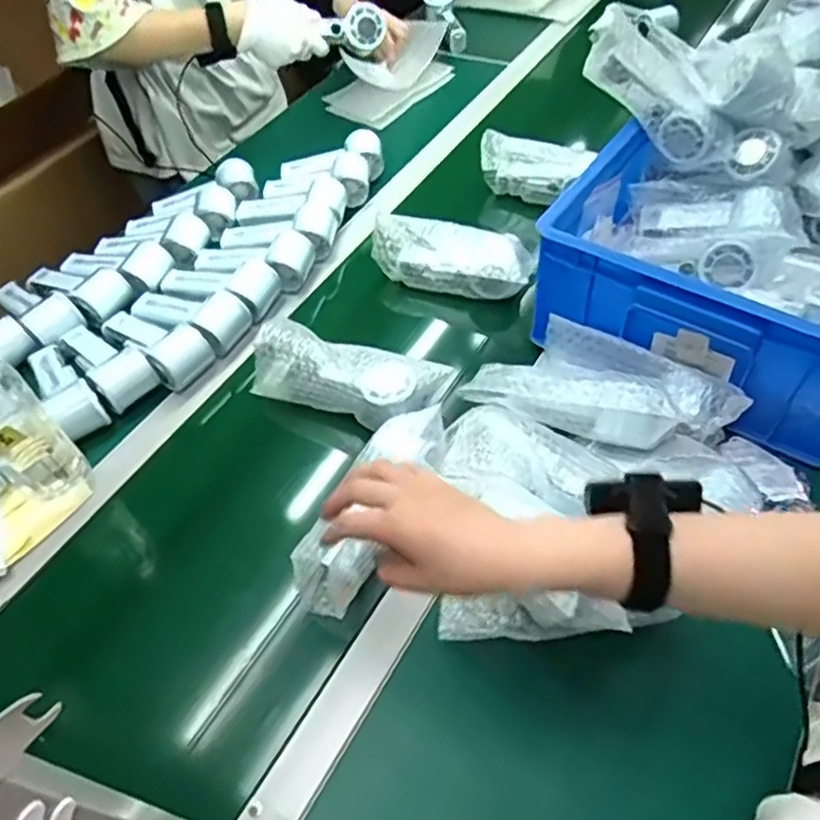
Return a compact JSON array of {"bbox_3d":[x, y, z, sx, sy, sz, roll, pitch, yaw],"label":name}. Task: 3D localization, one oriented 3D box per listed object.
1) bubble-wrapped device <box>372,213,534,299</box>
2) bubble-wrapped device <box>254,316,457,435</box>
[{"bbox_3d":[0.050,-0.189,0.832,0.198,0.067,0.069,11,52,10],"label":"bubble-wrapped device"},{"bbox_3d":[-0.068,-0.038,0.714,0.205,0.062,0.071,17,53,15],"label":"bubble-wrapped device"}]

